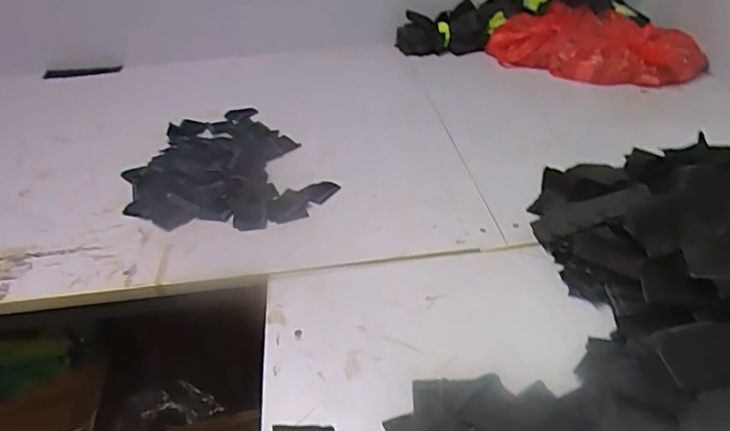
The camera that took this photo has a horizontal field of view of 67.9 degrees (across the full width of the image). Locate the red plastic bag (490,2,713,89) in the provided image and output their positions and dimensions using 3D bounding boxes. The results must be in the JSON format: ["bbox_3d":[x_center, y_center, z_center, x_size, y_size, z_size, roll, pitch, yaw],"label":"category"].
[{"bbox_3d":[0.470,-0.365,1.160,0.166,0.099,0.430,-31,42,-33],"label":"red plastic bag"}]

